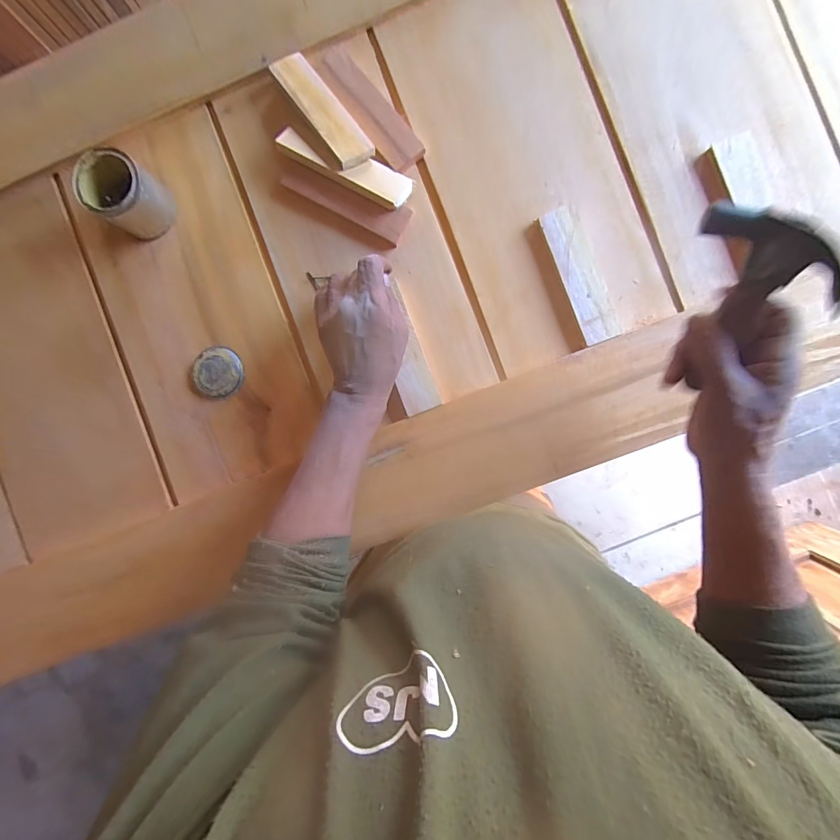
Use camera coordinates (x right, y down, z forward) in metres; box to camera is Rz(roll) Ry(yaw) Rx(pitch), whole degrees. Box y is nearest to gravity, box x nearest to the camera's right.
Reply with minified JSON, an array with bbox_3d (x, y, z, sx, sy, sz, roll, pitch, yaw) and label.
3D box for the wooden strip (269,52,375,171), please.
[{"bbox_3d":[-0.110,-0.339,0.438,0.048,0.009,0.143,-37,86,-6],"label":"wooden strip"}]

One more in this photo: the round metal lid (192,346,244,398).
[{"bbox_3d":[-0.243,-0.057,0.478,0.058,0.008,0.061,0,89,5],"label":"round metal lid"}]

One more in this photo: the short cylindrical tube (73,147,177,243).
[{"bbox_3d":[-0.334,-0.255,0.455,0.074,0.067,0.070,0,89,5],"label":"short cylindrical tube"}]

